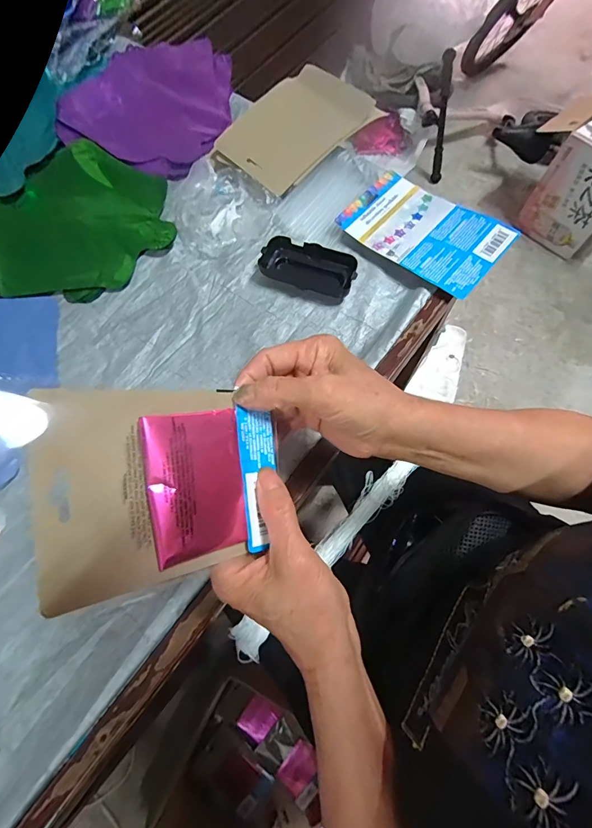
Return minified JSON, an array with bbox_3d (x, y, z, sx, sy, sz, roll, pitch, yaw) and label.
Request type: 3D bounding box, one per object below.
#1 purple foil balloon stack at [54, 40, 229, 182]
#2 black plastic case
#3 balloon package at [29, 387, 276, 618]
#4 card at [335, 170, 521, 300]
[{"bbox_3d":[-0.220,-0.451,0.564,0.257,0.033,0.238,25,74,10],"label":"purple foil balloon stack"},{"bbox_3d":[0.014,-0.172,0.453,0.113,0.024,0.051,21,73,9],"label":"black plastic case"},{"bbox_3d":[-0.076,0.041,0.241,0.144,0.013,0.112,0,78,-38],"label":"balloon package"},{"bbox_3d":[0.150,-0.218,0.455,0.181,0.010,0.110,38,78,19],"label":"card"}]

